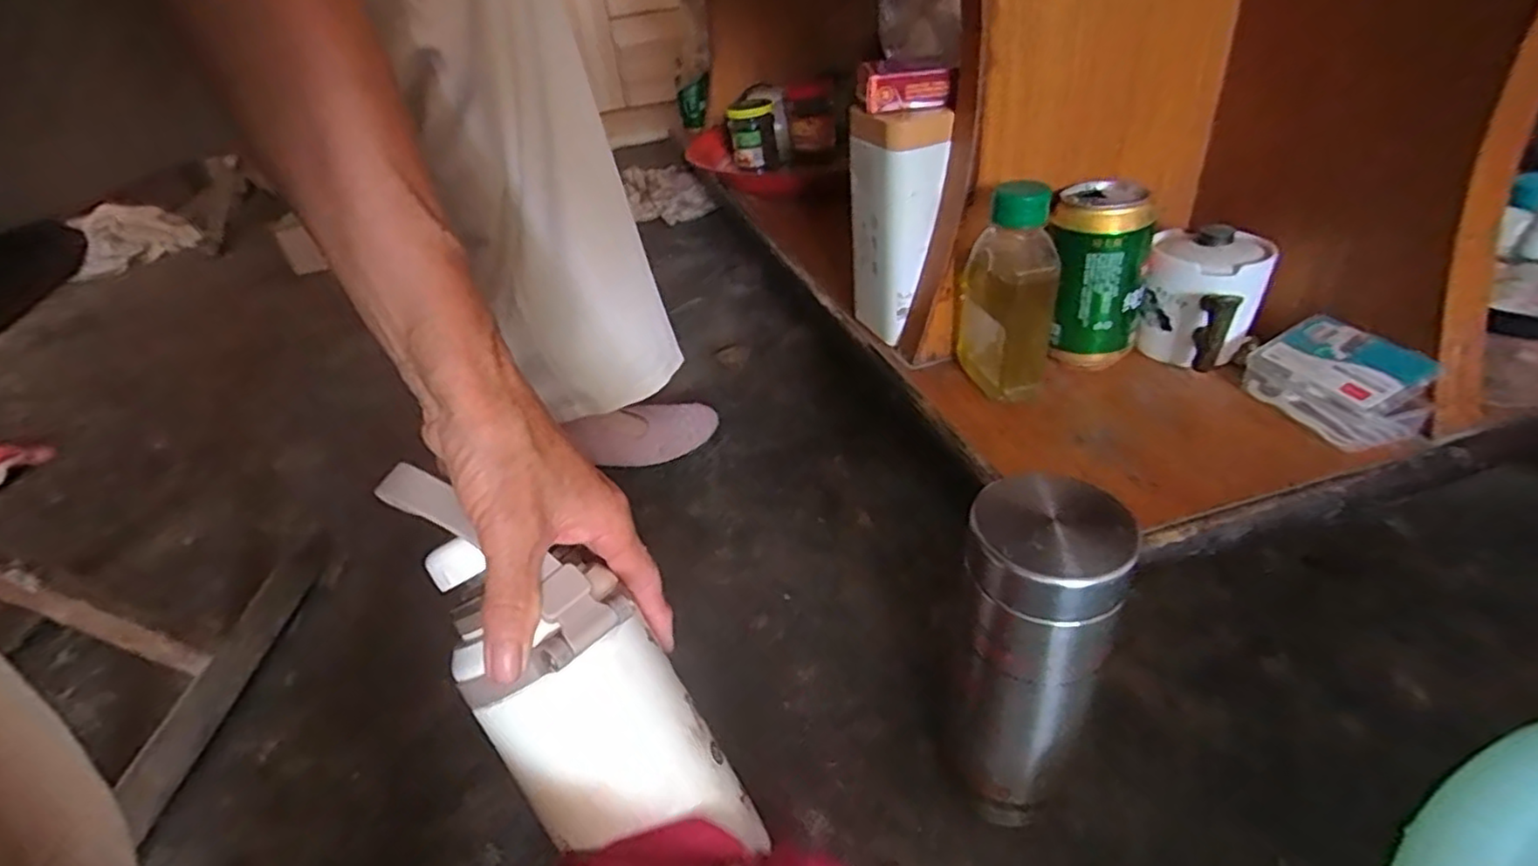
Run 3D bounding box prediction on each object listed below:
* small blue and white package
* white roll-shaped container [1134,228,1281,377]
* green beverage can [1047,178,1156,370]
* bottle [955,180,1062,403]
[{"bbox_3d":[0.341,-0.034,0.410,0.043,0.049,0.079,-13,35,-8],"label":"small blue and white package"},{"bbox_3d":[0.291,-0.088,0.465,0.067,0.086,0.069,17,41,31],"label":"white roll-shaped container"},{"bbox_3d":[0.223,-0.104,0.466,0.063,0.114,0.060,17,41,31],"label":"green beverage can"},{"bbox_3d":[0.154,-0.089,0.443,0.056,0.138,0.059,3,36,15],"label":"bottle"}]

